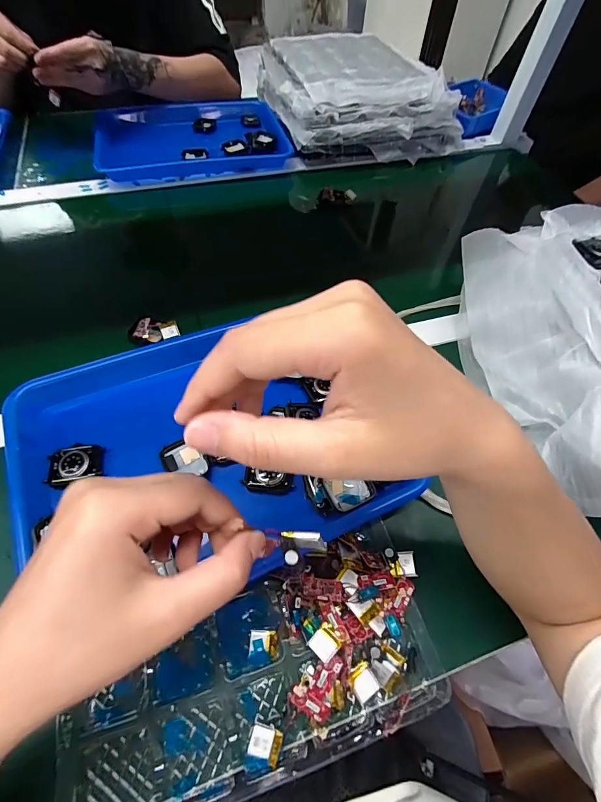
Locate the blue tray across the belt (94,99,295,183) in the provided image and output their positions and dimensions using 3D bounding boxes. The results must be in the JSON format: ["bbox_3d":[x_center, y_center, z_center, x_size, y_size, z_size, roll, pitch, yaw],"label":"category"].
[{"bbox_3d":[-0.202,-0.489,0.690,0.315,0.031,0.255,-11,58,-11],"label":"blue tray across the belt"}]

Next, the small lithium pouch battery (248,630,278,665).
[{"bbox_3d":[-0.028,0.184,0.281,0.020,0.005,0.021,2,57,-2],"label":"small lithium pouch battery"}]

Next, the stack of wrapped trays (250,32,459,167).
[{"bbox_3d":[0.095,-0.587,0.715,0.296,0.088,0.331,-14,59,-12],"label":"stack of wrapped trays"}]

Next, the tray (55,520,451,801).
[{"bbox_3d":[-0.032,0.193,0.269,0.257,0.033,0.124,-15,59,-13],"label":"tray"}]

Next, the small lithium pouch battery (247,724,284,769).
[{"bbox_3d":[-0.024,0.232,0.253,0.021,0.005,0.019,14,57,5],"label":"small lithium pouch battery"}]

